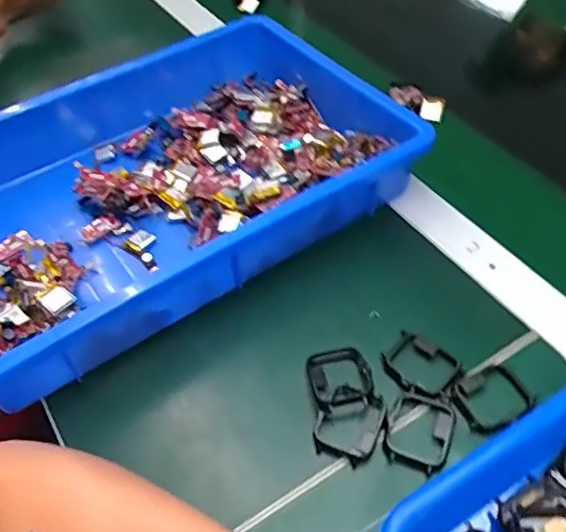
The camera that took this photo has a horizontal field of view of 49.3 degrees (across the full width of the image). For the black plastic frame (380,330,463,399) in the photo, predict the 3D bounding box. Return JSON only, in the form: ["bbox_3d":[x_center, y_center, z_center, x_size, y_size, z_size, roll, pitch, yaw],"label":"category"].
[{"bbox_3d":[0.087,0.063,0.391,0.041,0.008,0.046,-33,55,-25],"label":"black plastic frame"}]

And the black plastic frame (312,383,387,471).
[{"bbox_3d":[0.040,0.093,0.369,0.037,0.008,0.044,20,52,18],"label":"black plastic frame"}]

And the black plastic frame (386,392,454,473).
[{"bbox_3d":[0.081,0.096,0.365,0.036,0.005,0.044,17,51,15],"label":"black plastic frame"}]

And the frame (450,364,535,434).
[{"bbox_3d":[0.126,0.080,0.374,0.046,0.006,0.037,-23,52,-18],"label":"frame"}]

